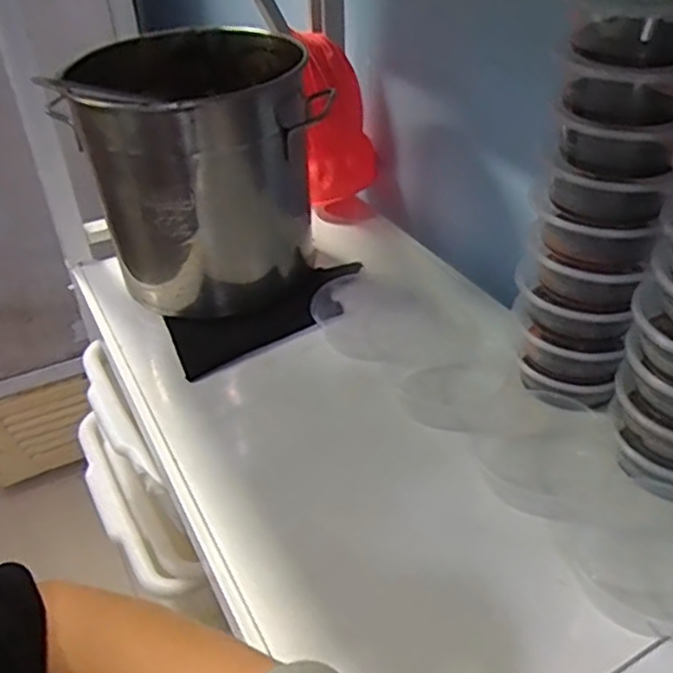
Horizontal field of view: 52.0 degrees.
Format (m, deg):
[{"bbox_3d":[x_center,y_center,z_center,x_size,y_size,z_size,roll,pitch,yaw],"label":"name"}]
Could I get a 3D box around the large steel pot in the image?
[{"bbox_3d":[-0.143,-0.175,0.748,0.222,0.242,0.216,-2,37,1],"label":"large steel pot"}]

